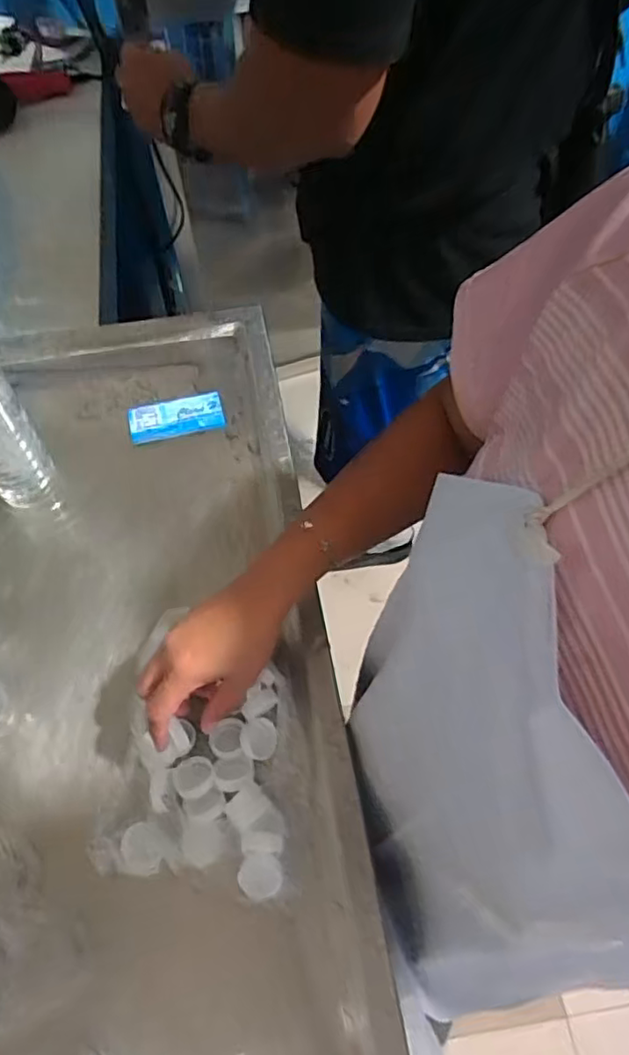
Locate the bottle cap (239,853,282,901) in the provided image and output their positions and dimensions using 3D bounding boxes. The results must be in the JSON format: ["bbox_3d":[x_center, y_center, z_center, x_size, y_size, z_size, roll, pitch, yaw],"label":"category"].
[{"bbox_3d":[-0.039,0.256,0.453,0.031,0.017,0.028,-12,61,-6],"label":"bottle cap"}]

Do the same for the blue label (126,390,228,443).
[{"bbox_3d":[-0.151,-0.122,0.676,0.100,0.010,0.046,-11,61,-6],"label":"blue label"}]

